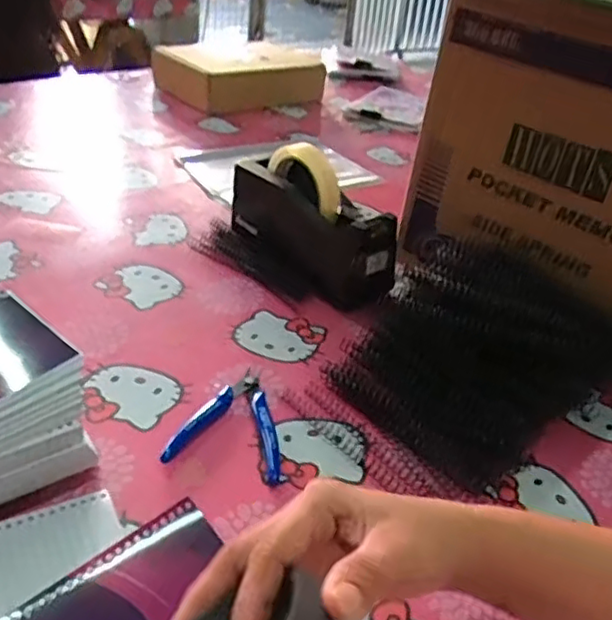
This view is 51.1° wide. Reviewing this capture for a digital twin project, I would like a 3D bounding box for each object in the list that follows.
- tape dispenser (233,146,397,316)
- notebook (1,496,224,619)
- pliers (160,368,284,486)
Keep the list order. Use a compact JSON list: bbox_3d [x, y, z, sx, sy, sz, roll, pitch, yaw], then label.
[{"bbox_3d":[0.002,-0.096,0.684,0.072,0.123,0.223,-25,45,-39],"label":"tape dispenser"},{"bbox_3d":[-0.097,0.171,0.364,0.128,0.007,0.077,-27,64,-38],"label":"notebook"},{"bbox_3d":[-0.055,0.084,0.511,0.086,0.014,0.112,8,33,3],"label":"pliers"}]

